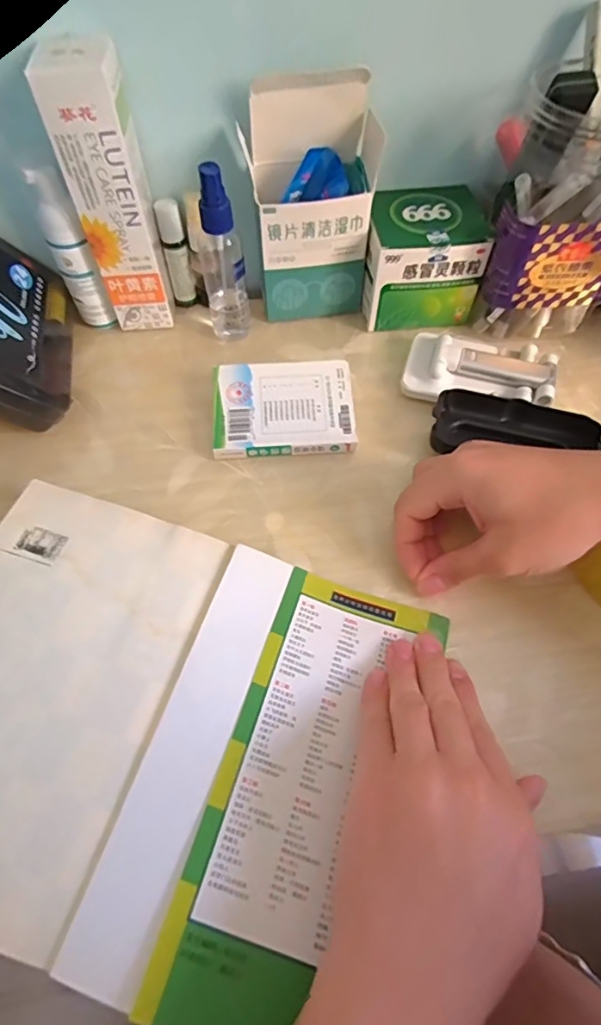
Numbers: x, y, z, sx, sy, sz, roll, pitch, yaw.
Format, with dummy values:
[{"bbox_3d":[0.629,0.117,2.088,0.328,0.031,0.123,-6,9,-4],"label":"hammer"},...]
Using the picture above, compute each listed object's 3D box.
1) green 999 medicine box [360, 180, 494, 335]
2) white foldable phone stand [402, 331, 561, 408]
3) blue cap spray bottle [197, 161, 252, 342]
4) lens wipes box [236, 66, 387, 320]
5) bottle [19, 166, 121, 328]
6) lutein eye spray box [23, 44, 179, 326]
[{"bbox_3d":[0.096,-0.207,0.414,0.088,0.081,0.076,-4,60,-2],"label":"green 999 medicine box"},{"bbox_3d":[0.134,-0.107,0.388,0.105,0.027,0.066,11,61,6],"label":"white foldable phone stand"},{"bbox_3d":[-0.059,-0.190,0.378,0.033,0.128,0.029,-10,61,-6],"label":"blue cap spray bottle"},{"bbox_3d":[0.006,-0.225,0.386,0.095,0.150,0.061,-2,60,-1],"label":"lens wipes box"},{"bbox_3d":[-0.168,-0.188,0.381,0.026,0.121,0.027,-28,64,-15],"label":"bottle"},{"bbox_3d":[-0.130,-0.216,0.361,0.049,0.183,0.040,-10,61,-6],"label":"lutein eye spray box"}]

